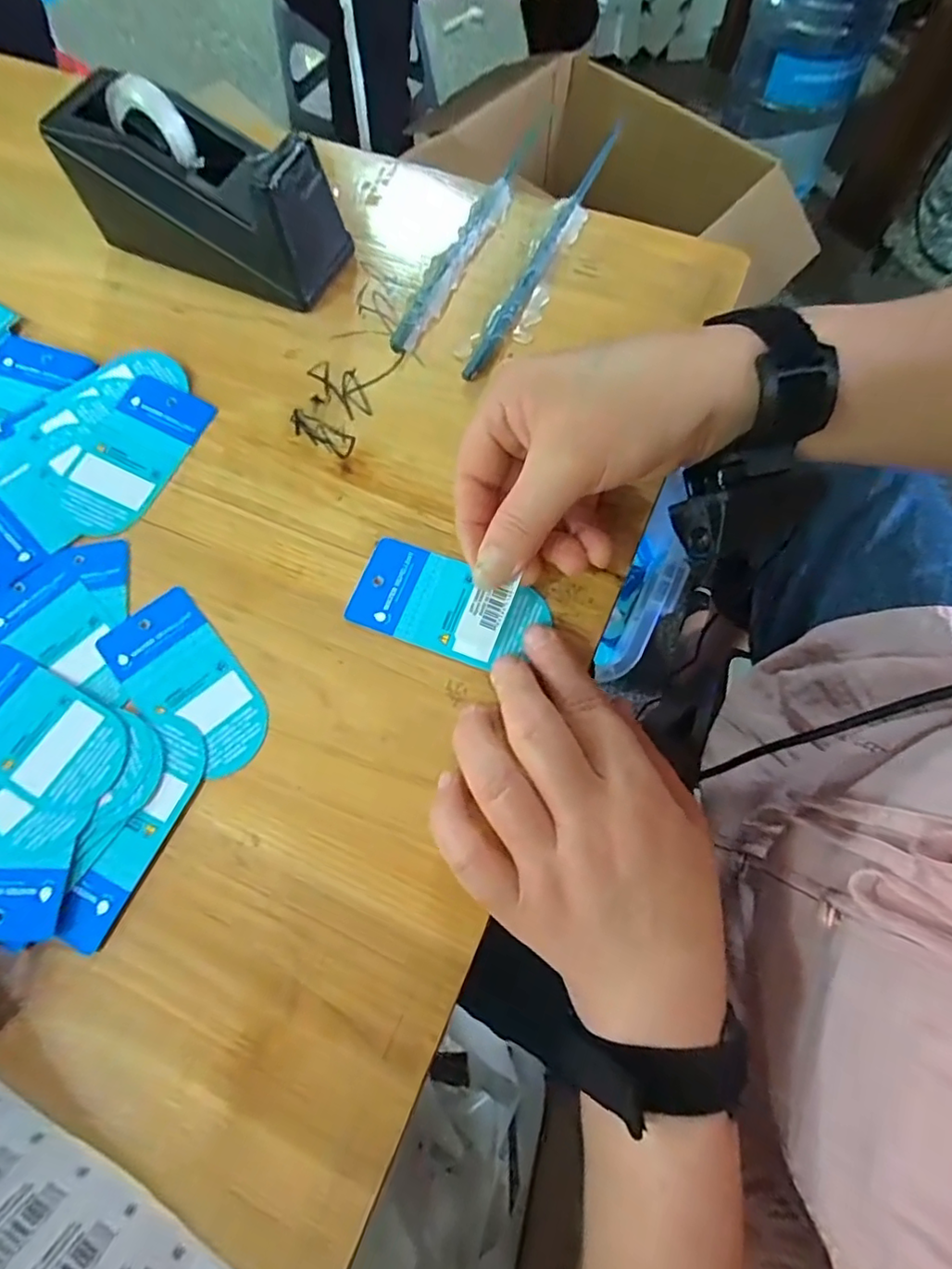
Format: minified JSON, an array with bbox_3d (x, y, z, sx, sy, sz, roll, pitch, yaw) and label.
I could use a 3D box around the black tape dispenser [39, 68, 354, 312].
[{"bbox_3d":[-0.154,-0.250,0.325,0.149,0.072,0.062,21,72,9],"label":"black tape dispenser"}]

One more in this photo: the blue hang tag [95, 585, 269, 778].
[{"bbox_3d":[-0.133,0.022,0.267,0.046,0.004,0.093,-38,73,-12],"label":"blue hang tag"}]

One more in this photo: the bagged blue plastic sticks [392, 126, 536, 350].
[{"bbox_3d":[-0.003,-0.243,0.355,0.017,0.009,0.193,23,72,10],"label":"bagged blue plastic sticks"}]

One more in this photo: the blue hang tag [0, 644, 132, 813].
[{"bbox_3d":[-0.198,0.043,0.259,0.093,0.004,0.051,26,72,11],"label":"blue hang tag"}]

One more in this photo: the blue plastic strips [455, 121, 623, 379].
[{"bbox_3d":[0.047,-0.232,0.349,0.030,0.009,0.216,26,72,11],"label":"blue plastic strips"}]

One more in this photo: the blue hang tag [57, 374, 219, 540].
[{"bbox_3d":[-0.183,-0.095,0.309,0.047,0.004,0.092,24,73,2],"label":"blue hang tag"}]

